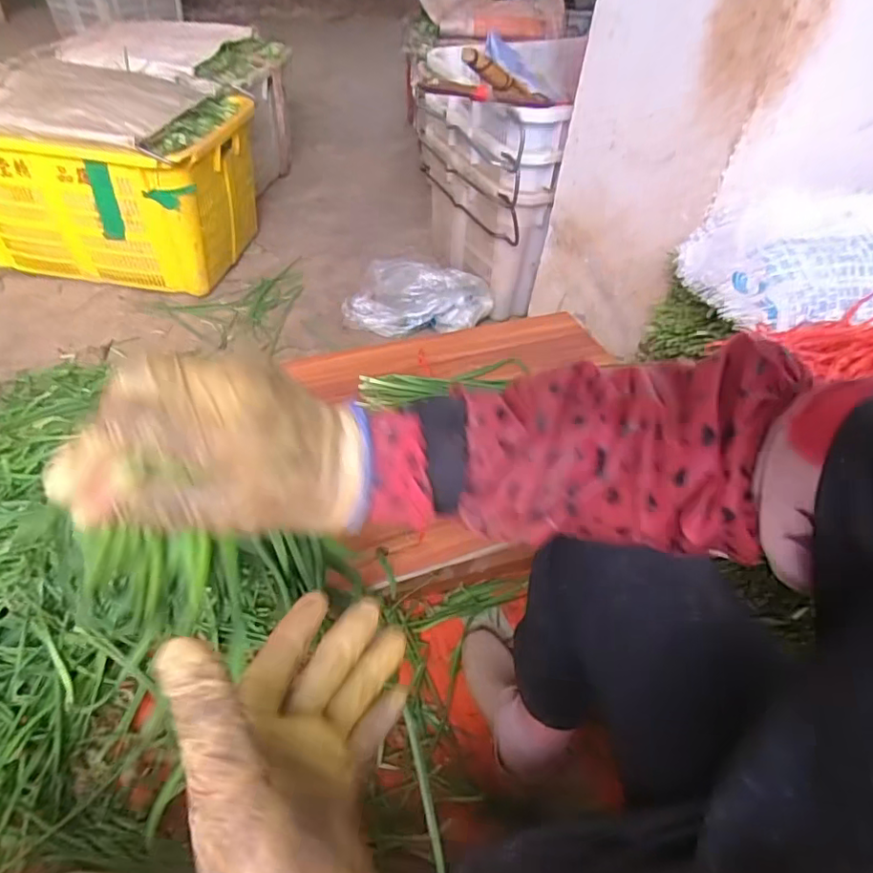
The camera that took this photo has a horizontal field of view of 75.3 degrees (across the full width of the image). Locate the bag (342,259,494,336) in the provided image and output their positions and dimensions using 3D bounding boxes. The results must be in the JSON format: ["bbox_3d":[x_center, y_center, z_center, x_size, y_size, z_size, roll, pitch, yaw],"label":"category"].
[{"bbox_3d":[-0.044,-0.336,1.381,0.348,0.162,0.094,10,45,5],"label":"bag"}]

